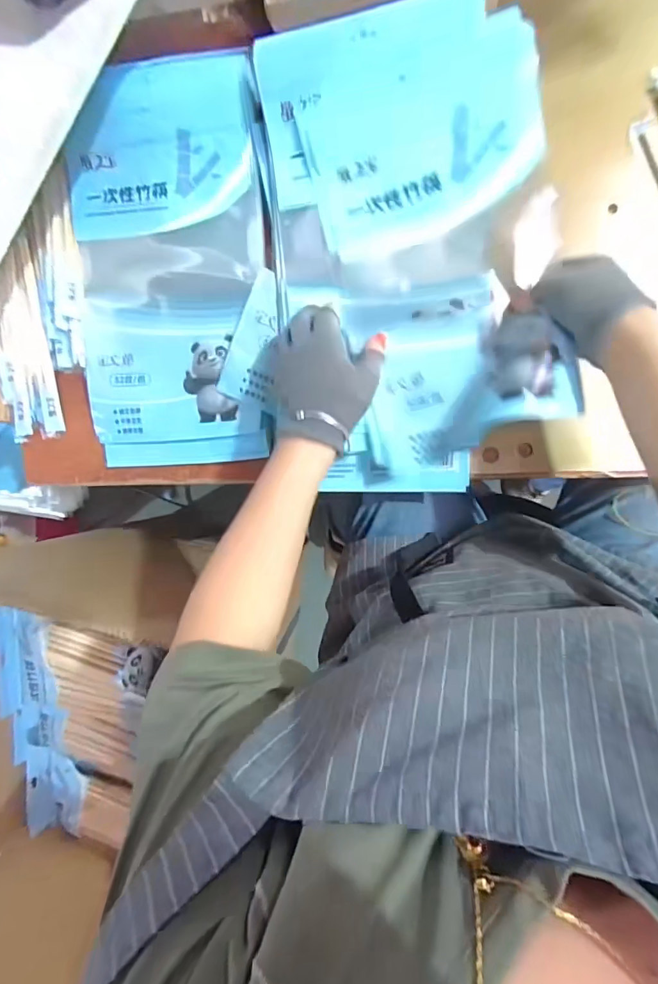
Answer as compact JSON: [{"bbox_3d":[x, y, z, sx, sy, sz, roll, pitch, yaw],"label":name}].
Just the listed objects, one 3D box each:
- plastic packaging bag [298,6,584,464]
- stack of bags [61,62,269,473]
[{"bbox_3d":[0.103,-0.209,0.397,0.191,0.059,0.330,-12,92,8],"label":"plastic packaging bag"},{"bbox_3d":[-0.172,-0.228,0.464,0.216,0.047,0.397,-1,93,7],"label":"stack of bags"}]

